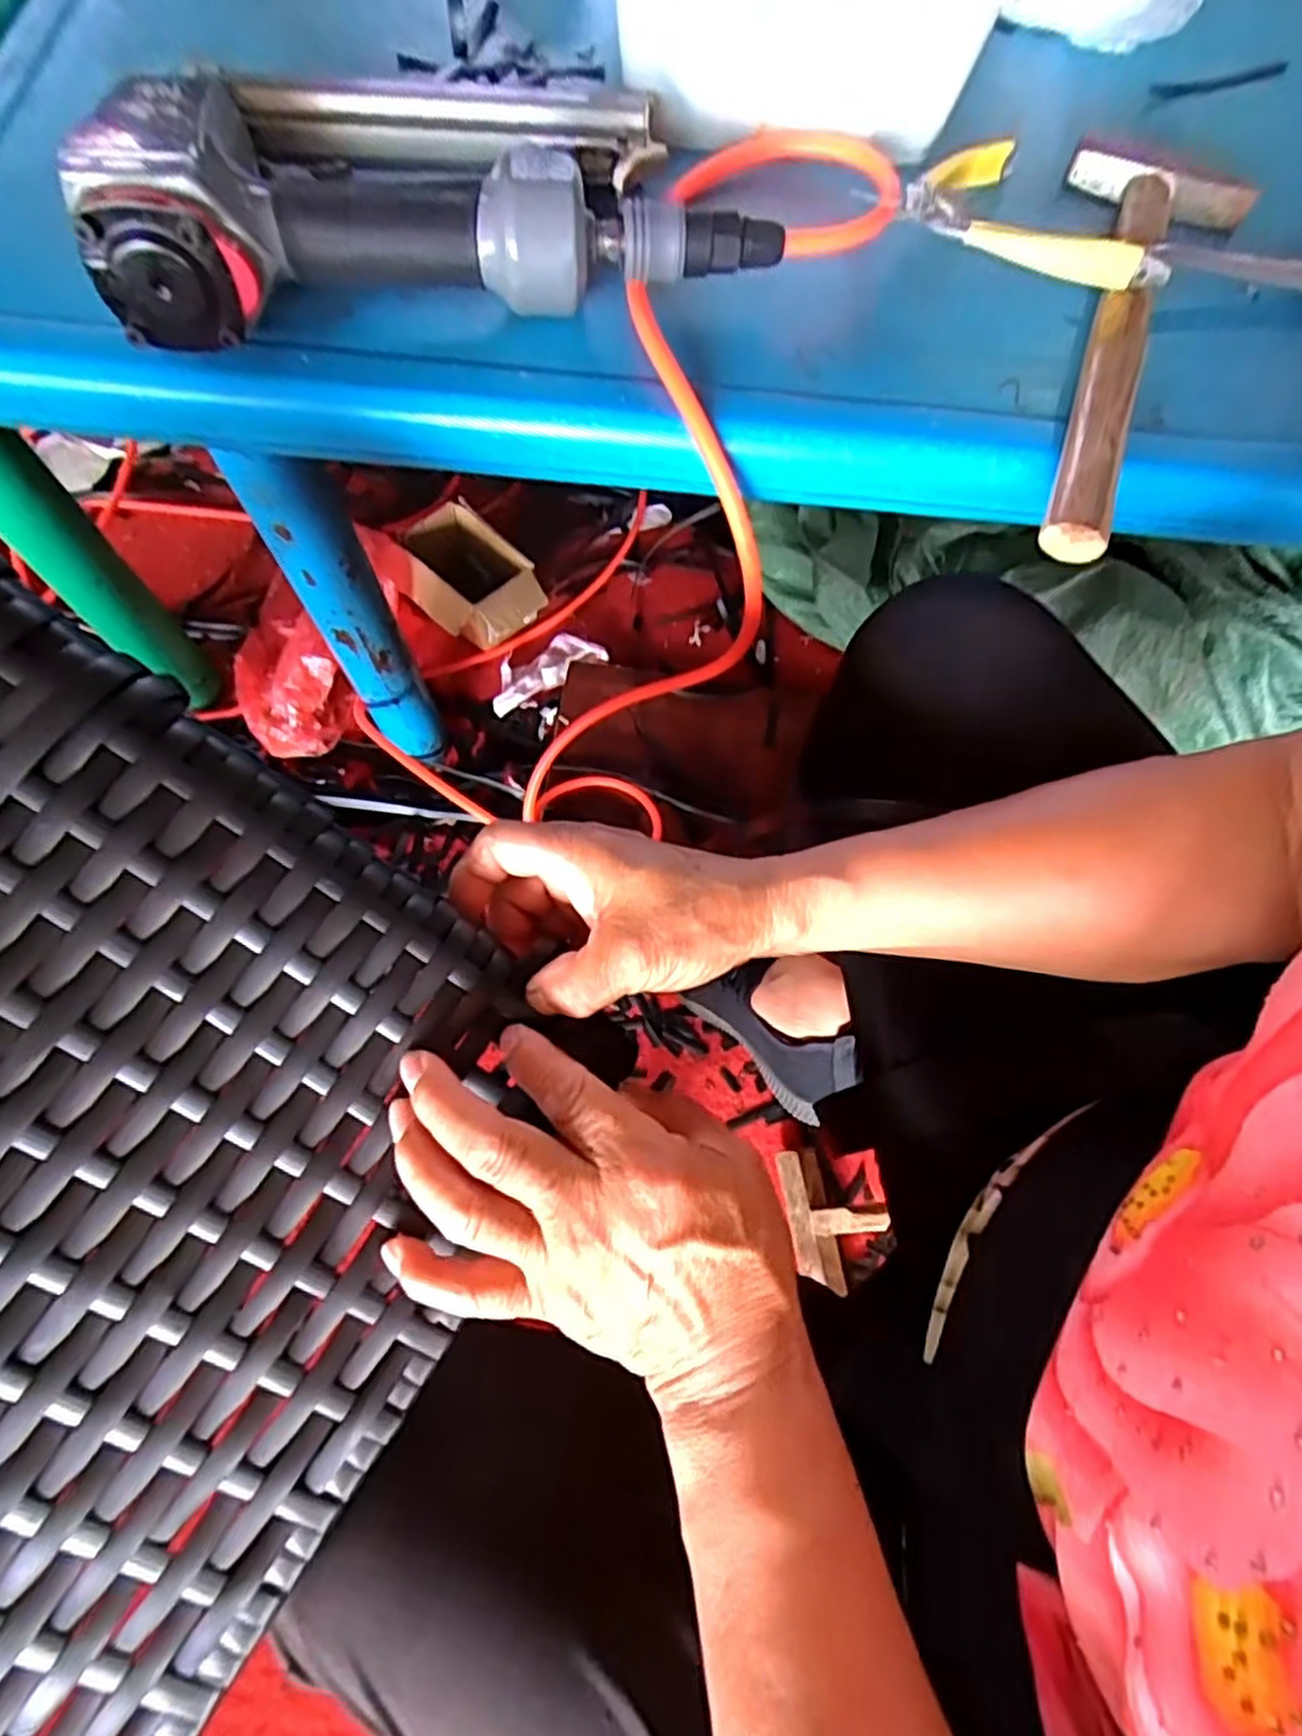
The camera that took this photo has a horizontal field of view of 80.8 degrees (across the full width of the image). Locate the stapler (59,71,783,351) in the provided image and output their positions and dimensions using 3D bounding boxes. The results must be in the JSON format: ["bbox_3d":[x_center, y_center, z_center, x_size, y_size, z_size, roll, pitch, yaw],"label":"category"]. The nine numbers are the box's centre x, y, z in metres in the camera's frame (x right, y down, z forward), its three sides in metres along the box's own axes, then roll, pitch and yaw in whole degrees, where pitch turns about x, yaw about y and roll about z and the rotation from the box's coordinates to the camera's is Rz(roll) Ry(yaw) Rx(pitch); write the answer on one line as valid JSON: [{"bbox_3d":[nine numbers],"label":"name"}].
[{"bbox_3d":[-0.098,-0.312,0.343,0.277,0.065,0.157,-15,70,-8],"label":"stapler"}]

